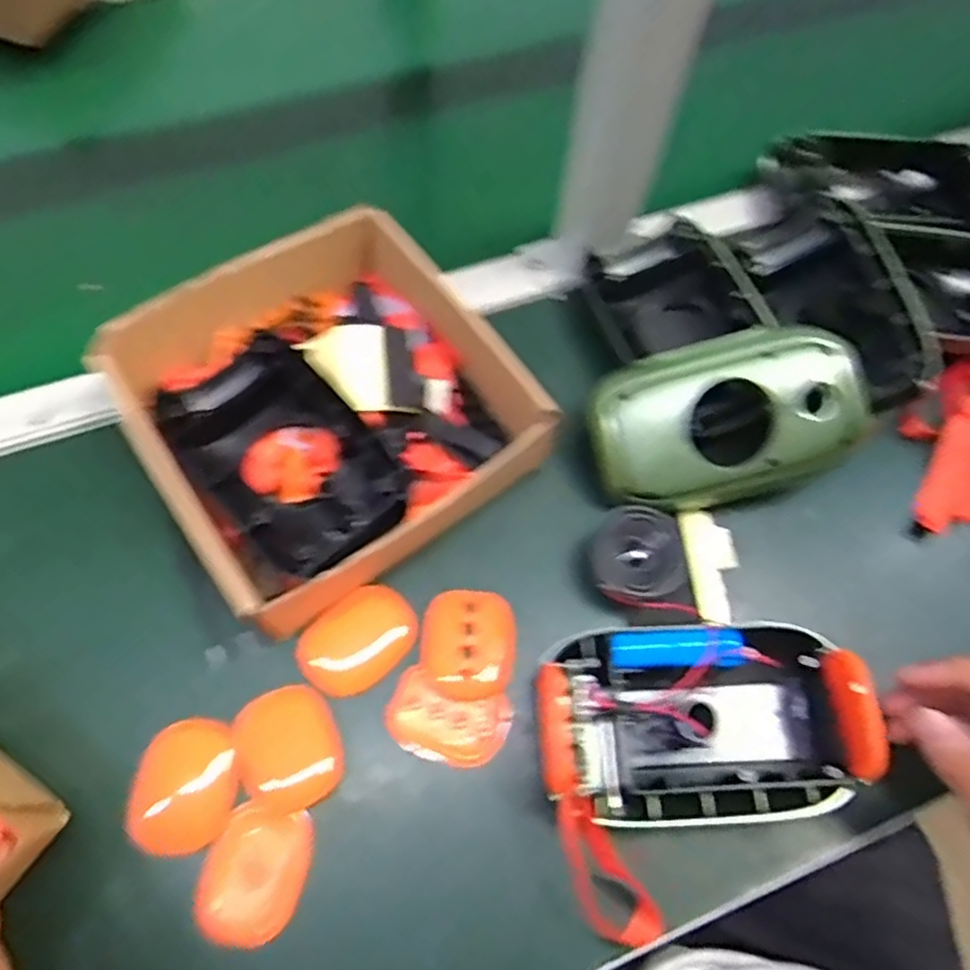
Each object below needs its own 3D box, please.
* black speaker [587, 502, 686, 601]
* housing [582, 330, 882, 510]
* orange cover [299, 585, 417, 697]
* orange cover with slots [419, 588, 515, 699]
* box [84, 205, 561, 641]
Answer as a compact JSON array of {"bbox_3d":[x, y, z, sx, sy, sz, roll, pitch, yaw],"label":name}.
[{"bbox_3d":[0.094,0.042,0.435,0.060,0.032,0.064,11,65,2],"label":"black speaker"},{"bbox_3d":[0.147,-0.040,0.440,0.155,0.044,0.093,-16,94,7],"label":"housing"},{"bbox_3d":[-0.074,0.091,0.416,0.048,0.016,0.068,43,70,15],"label":"orange cover"},{"bbox_3d":[-0.010,0.091,0.414,0.053,0.007,0.063,2,65,-2],"label":"orange cover with slots"},{"bbox_3d":[-0.097,-0.045,0.436,0.201,0.073,0.213,-34,72,-17],"label":"box"}]

